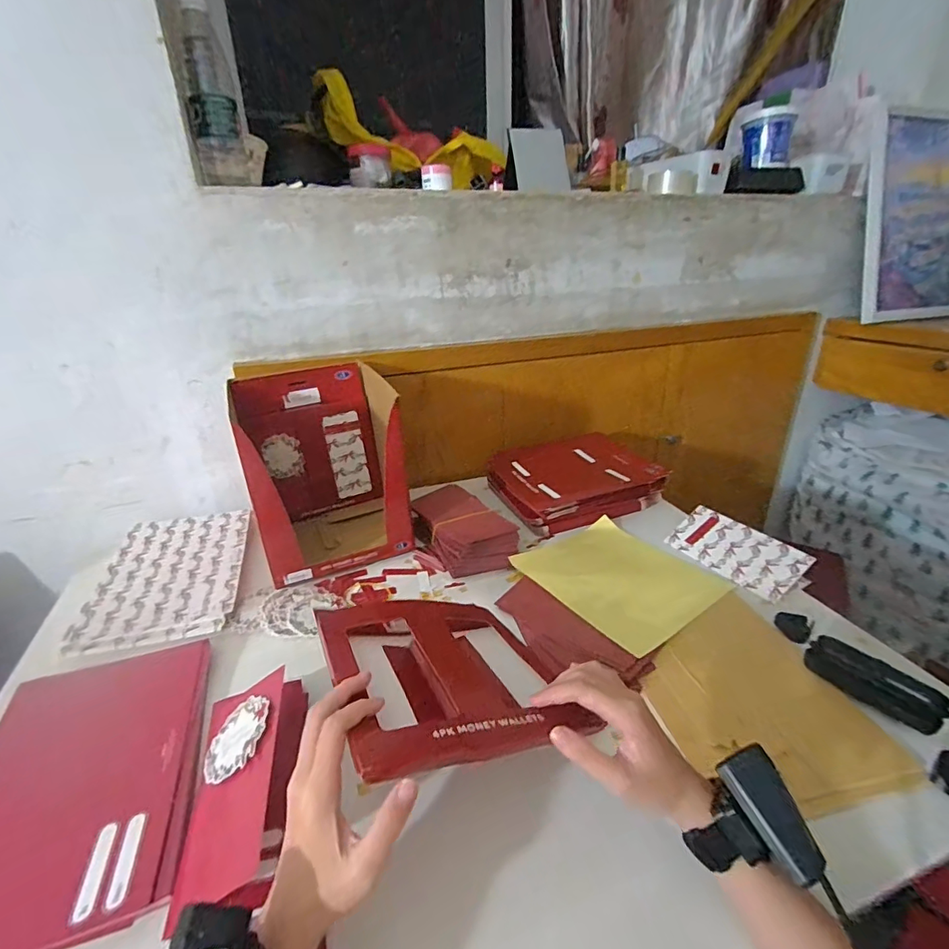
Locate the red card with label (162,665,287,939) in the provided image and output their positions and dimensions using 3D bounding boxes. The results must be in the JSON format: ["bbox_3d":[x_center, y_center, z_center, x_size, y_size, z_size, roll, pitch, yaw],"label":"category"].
[{"bbox_3d":[-0.199,0.244,0.395,0.078,0.049,0.178,-8,25,-14],"label":"red card with label"}]

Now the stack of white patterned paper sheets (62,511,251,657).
[{"bbox_3d":[-0.418,0.133,0.663,0.174,0.009,0.272,-8,28,-16],"label":"stack of white patterned paper sheets"}]

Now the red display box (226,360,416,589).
[{"bbox_3d":[-0.224,-0.013,0.710,0.202,0.242,0.218,-13,26,-22],"label":"red display box"}]

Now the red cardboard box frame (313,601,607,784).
[{"bbox_3d":[-0.029,0.170,0.425,0.190,0.022,0.230,6,9,-26],"label":"red cardboard box frame"}]

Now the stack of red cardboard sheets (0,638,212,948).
[{"bbox_3d":[-0.343,0.259,0.410,0.190,0.019,0.251,-9,25,-16],"label":"stack of red cardboard sheets"}]

